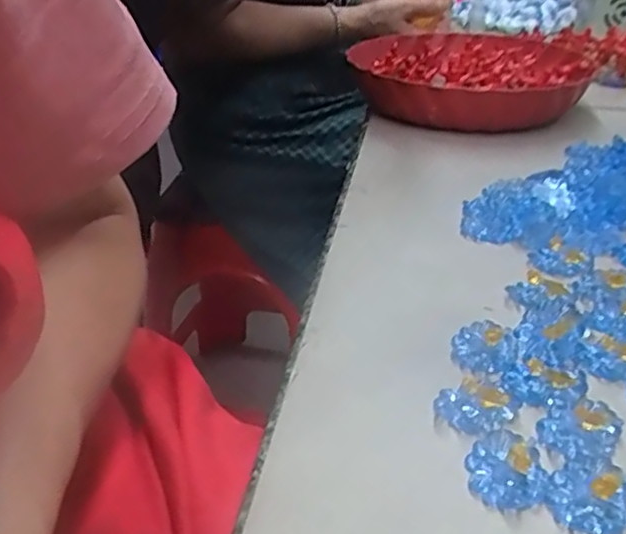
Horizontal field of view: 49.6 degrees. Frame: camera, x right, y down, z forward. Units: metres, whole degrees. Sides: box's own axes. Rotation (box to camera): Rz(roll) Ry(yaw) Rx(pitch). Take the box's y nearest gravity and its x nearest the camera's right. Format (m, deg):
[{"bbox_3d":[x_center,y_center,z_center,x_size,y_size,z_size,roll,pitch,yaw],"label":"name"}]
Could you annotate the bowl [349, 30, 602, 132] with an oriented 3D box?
[{"bbox_3d":[0.161,-0.203,0.713,0.236,0.065,0.266,10,32,17],"label":"bowl"}]

